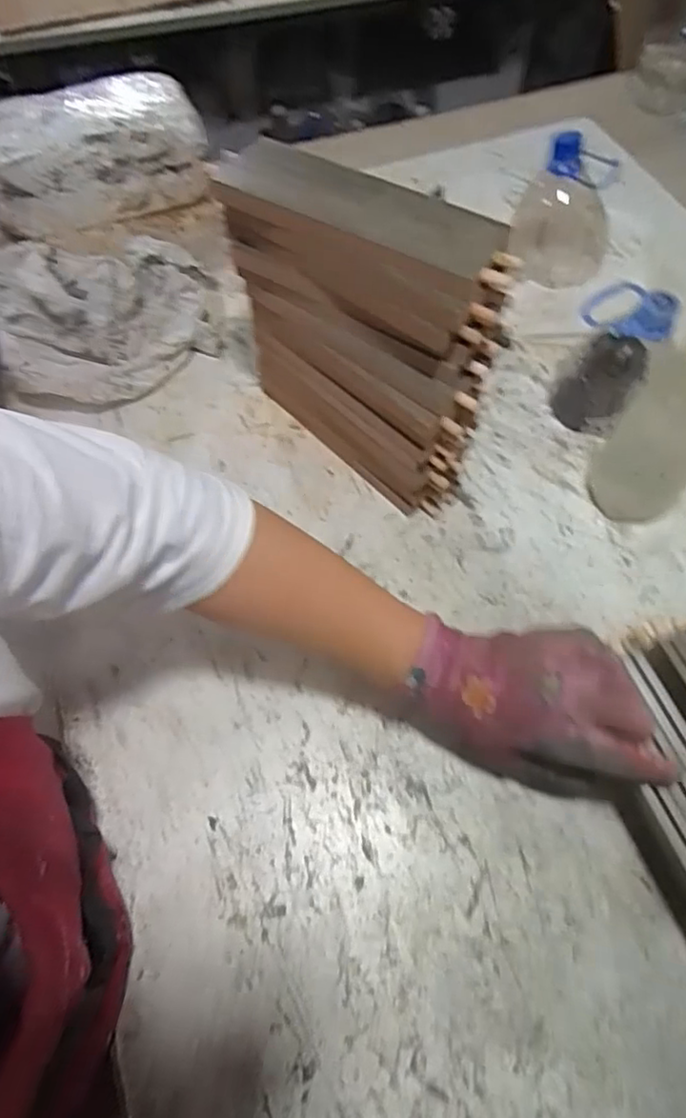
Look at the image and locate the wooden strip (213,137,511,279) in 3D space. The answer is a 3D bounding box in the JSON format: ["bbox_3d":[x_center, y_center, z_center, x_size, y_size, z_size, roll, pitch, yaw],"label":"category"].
[{"bbox_3d":[0.008,-0.245,0.419,0.211,0.007,0.067,28,65,16],"label":"wooden strip"}]

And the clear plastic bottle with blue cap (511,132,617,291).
[{"bbox_3d":[0.232,-0.357,0.641,0.099,0.144,0.095,24,65,12],"label":"clear plastic bottle with blue cap"}]

